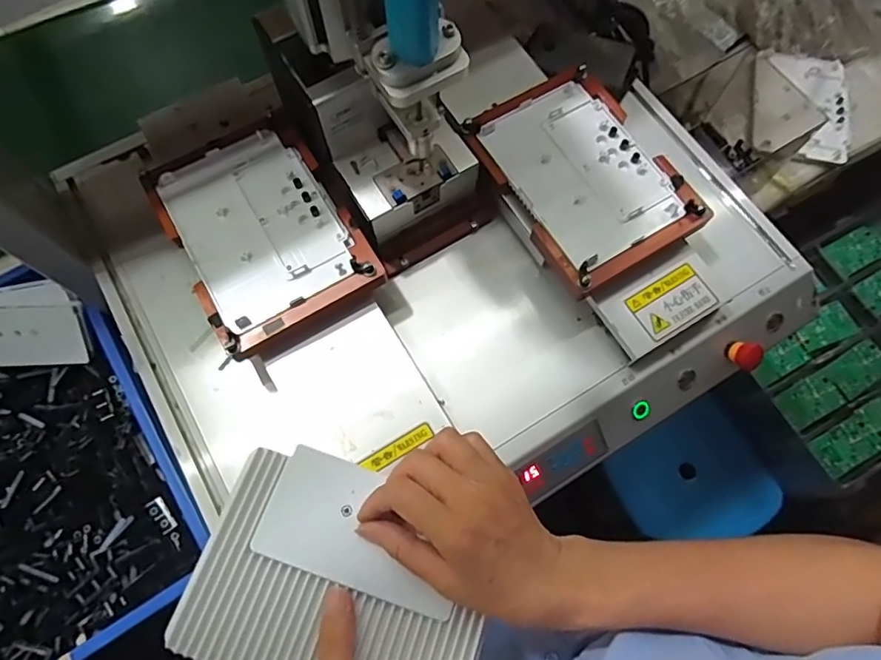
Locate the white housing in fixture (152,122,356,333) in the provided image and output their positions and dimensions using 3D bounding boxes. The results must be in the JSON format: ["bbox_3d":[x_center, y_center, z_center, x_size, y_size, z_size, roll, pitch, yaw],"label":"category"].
[{"bbox_3d":[-0.173,-0.101,0.518,0.137,0.010,0.181,-30,73,-10],"label":"white housing in fixture"}]

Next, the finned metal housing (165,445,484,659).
[{"bbox_3d":[-0.060,0.160,0.348,0.178,0.026,0.134,18,71,6],"label":"finned metal housing"}]

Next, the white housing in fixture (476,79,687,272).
[{"bbox_3d":[0.138,-0.158,0.535,0.130,0.012,0.181,-30,73,-10],"label":"white housing in fixture"}]

